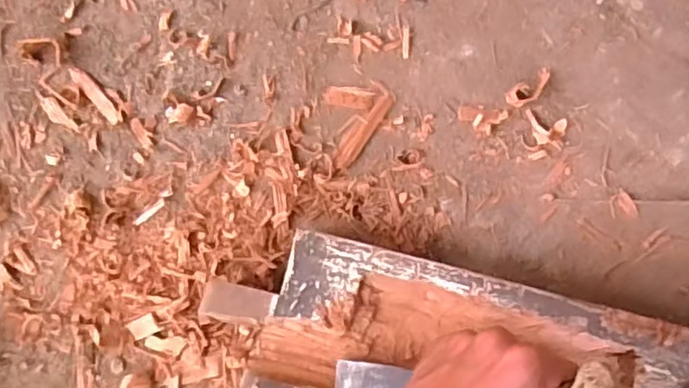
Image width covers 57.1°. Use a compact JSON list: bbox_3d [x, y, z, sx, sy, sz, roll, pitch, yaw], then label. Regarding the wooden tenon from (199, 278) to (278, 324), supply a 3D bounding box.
[{"bbox_3d":[-0.078,0.080,0.466,0.053,0.012,0.026,12,83,-4],"label":"wooden tenon"}]

